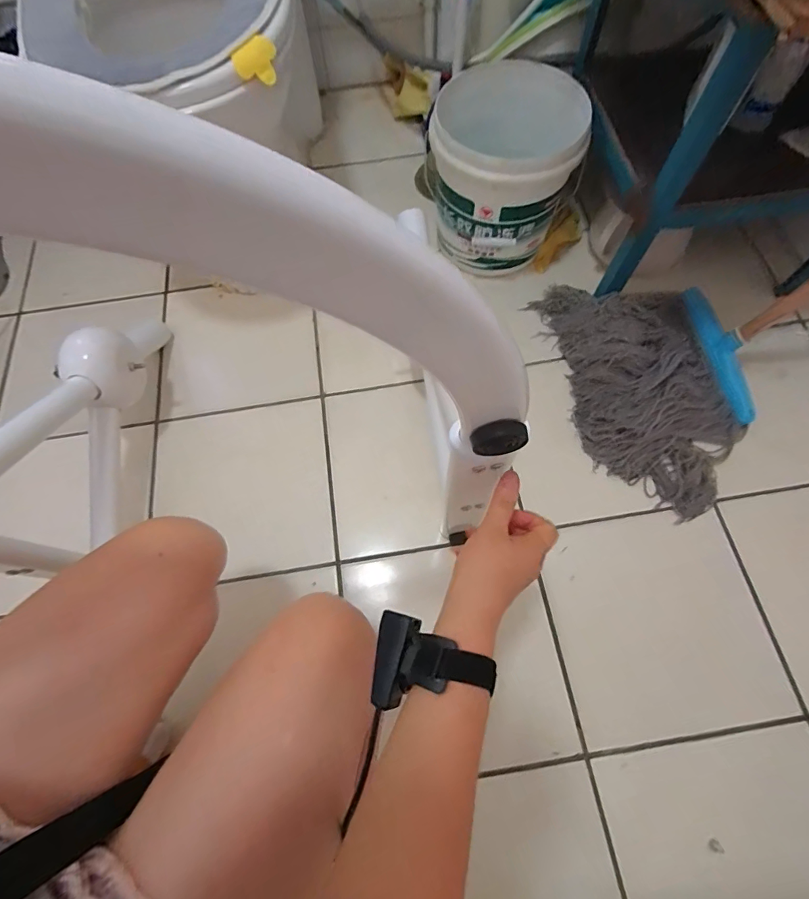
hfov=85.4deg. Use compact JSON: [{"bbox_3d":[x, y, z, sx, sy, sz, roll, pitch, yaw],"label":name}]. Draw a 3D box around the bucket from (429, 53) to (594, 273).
[{"bbox_3d":[0.163,-0.495,0.802,0.228,0.232,0.246,-1,67,1],"label":"bucket"}]

